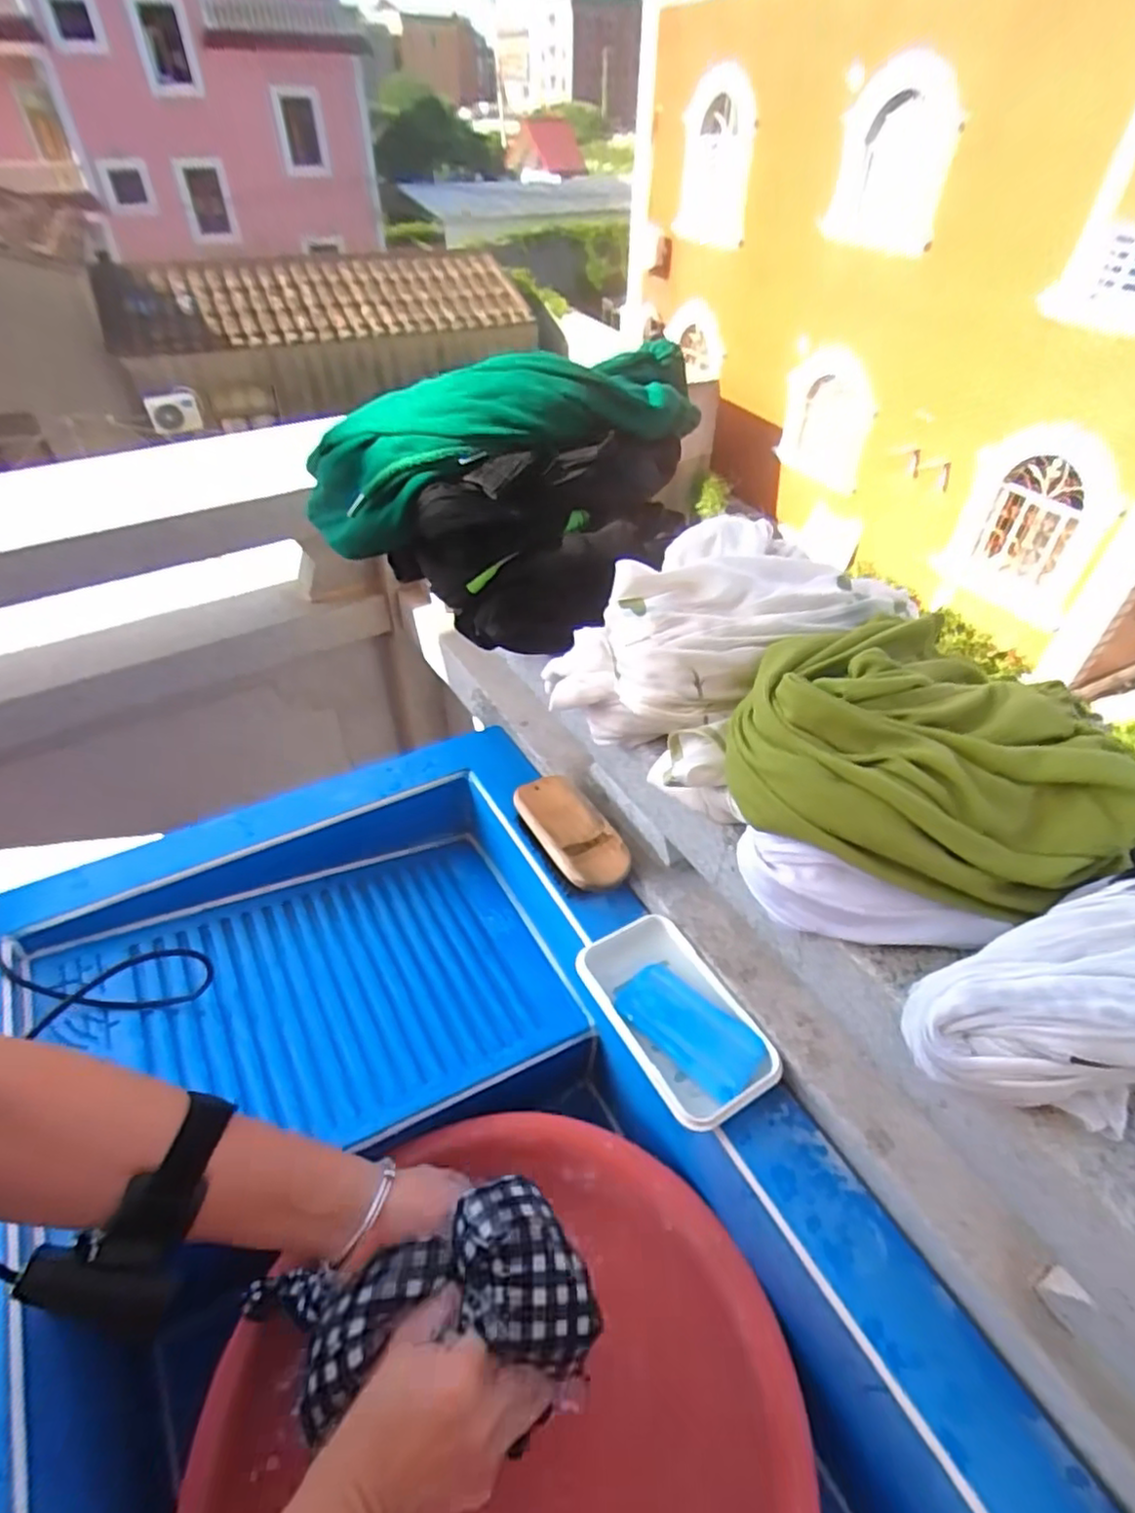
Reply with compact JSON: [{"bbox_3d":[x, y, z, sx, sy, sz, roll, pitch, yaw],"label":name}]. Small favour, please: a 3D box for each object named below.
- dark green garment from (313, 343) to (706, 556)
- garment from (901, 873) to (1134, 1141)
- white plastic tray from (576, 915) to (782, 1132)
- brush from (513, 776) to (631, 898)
[{"bbox_3d":[-0.035,-0.246,0.515,0.325,0.104,0.106,-19,48,-19],"label":"dark green garment"},{"bbox_3d":[0.224,0.100,0.289,0.160,0.056,0.080,-15,47,-15],"label":"garment"},{"bbox_3d":[0.079,0.189,0.501,0.086,0.022,0.148,-24,50,-23],"label":"white plastic tray"},{"bbox_3d":[0.002,0.070,0.607,0.061,0.029,0.125,-25,50,-23],"label":"brush"}]

